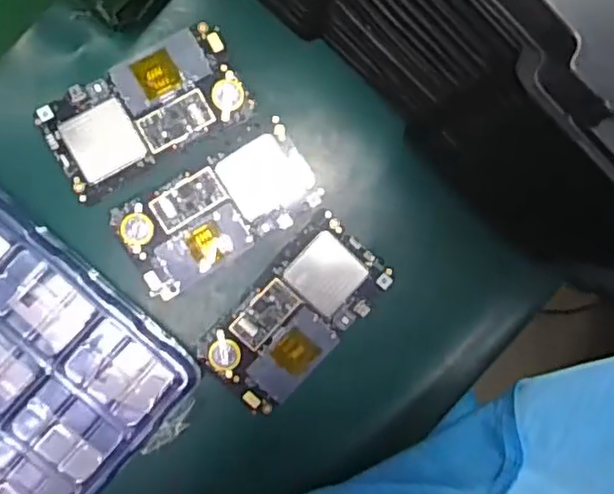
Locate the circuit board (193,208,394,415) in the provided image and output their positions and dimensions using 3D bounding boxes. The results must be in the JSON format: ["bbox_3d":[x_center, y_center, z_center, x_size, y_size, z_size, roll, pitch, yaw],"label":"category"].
[{"bbox_3d":[-0.008,0.044,0.433,0.062,0.007,0.125,43,88,-1],"label":"circuit board"}]

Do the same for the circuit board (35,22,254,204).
[{"bbox_3d":[-0.100,-0.085,0.420,0.121,0.009,0.061,-30,91,-3],"label":"circuit board"}]

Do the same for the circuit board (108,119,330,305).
[{"bbox_3d":[-0.055,-0.023,0.427,0.123,0.006,0.059,-30,91,-3],"label":"circuit board"}]

